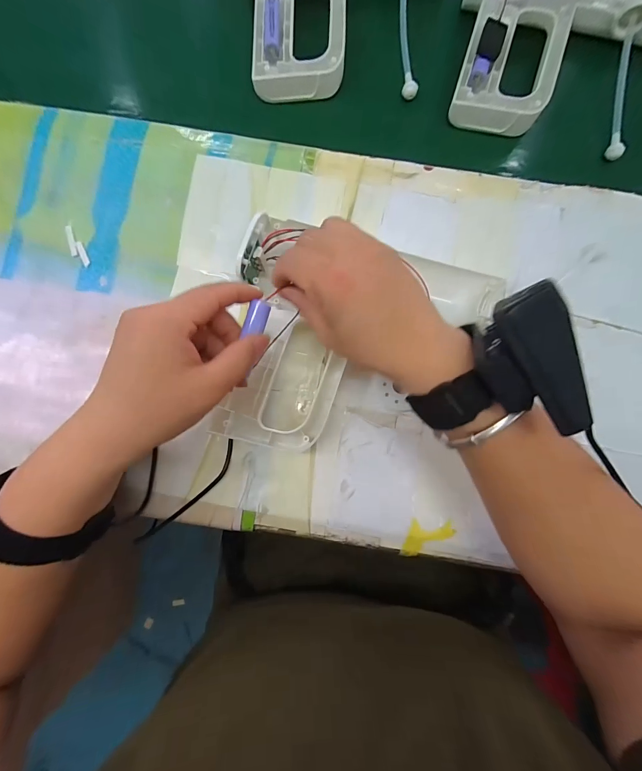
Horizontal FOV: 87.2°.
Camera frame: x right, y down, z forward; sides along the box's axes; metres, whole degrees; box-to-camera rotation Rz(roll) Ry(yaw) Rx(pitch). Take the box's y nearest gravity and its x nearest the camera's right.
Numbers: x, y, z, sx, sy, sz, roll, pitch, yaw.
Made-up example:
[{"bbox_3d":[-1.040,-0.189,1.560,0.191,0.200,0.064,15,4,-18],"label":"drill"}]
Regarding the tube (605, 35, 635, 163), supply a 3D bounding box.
[{"bbox_3d":[0.283,-0.271,0.320,0.008,0.024,0.109,3,84,0],"label":"tube"}]

